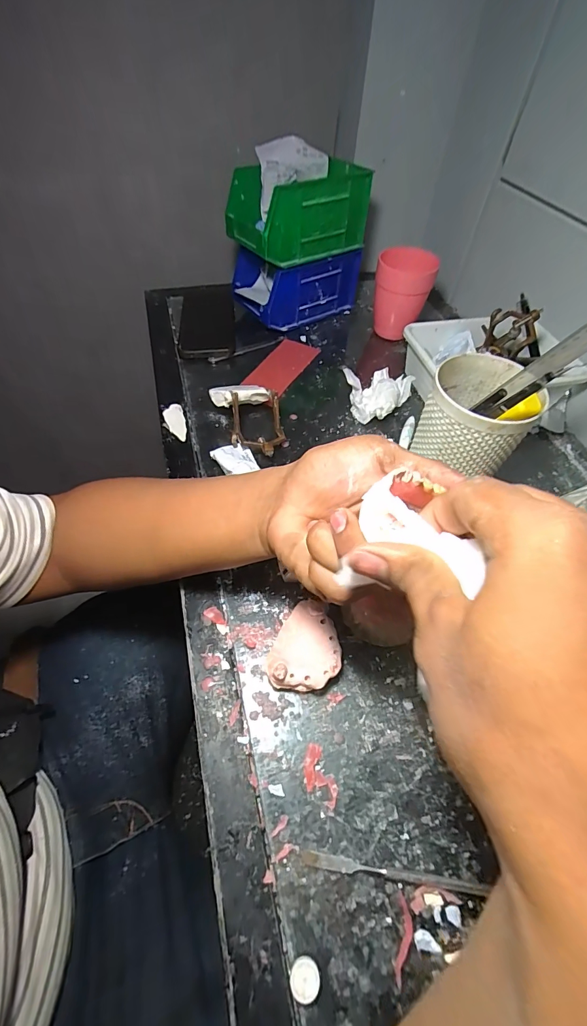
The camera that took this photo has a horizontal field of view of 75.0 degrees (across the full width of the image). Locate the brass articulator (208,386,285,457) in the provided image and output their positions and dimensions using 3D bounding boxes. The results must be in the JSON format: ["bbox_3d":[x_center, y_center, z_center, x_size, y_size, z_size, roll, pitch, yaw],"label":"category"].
[{"bbox_3d":[-0.049,-0.105,0.427,0.072,0.057,0.079,-10,57,-8],"label":"brass articulator"}]

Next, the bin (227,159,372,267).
[{"bbox_3d":[0.006,-0.404,0.513,0.175,0.083,0.096,-30,61,-20],"label":"bin"}]

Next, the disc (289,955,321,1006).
[{"bbox_3d":[0.006,0.251,0.207,0.016,0.010,0.016,1,56,-1],"label":"disc"}]

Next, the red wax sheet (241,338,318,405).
[{"bbox_3d":[-0.020,-0.196,0.523,0.055,0.006,0.150,26,55,9],"label":"red wax sheet"}]

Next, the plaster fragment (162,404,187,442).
[{"bbox_3d":[-0.138,-0.106,0.450,0.022,0.010,0.049,-15,71,-12],"label":"plaster fragment"}]

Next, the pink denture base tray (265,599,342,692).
[{"bbox_3d":[0.010,0.104,0.301,0.052,0.024,0.066,10,56,5],"label":"pink denture base tray"}]

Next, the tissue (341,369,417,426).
[{"bbox_3d":[0.107,-0.146,0.474,0.078,0.039,0.063,-10,57,-8],"label":"tissue"}]

